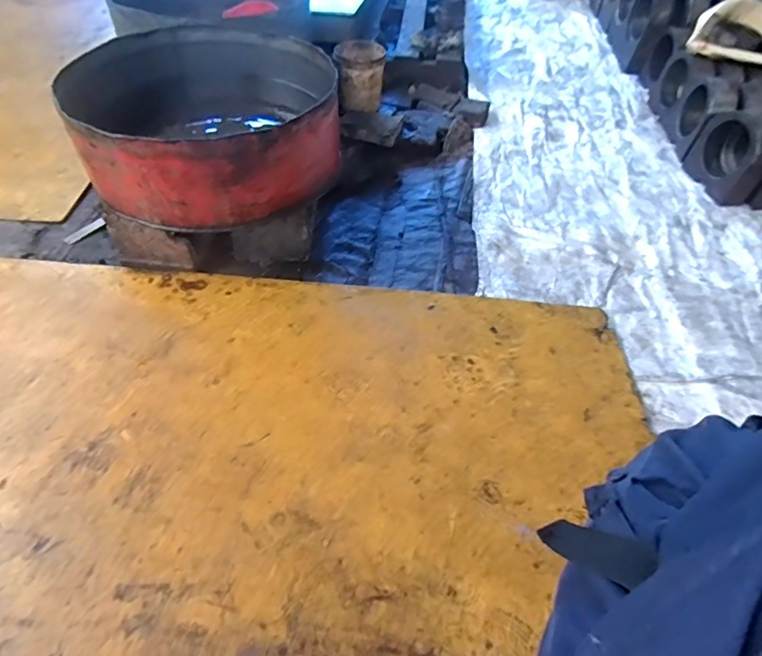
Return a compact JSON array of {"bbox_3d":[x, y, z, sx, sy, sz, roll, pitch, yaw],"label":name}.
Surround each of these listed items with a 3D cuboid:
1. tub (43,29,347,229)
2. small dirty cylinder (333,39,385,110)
[{"bbox_3d":[-0.363,-0.454,1.091,0.536,0.195,0.543,3,49,-3],"label":"tub"},{"bbox_3d":[-0.071,-0.800,1.595,0.159,0.151,0.178,4,49,-2],"label":"small dirty cylinder"}]

